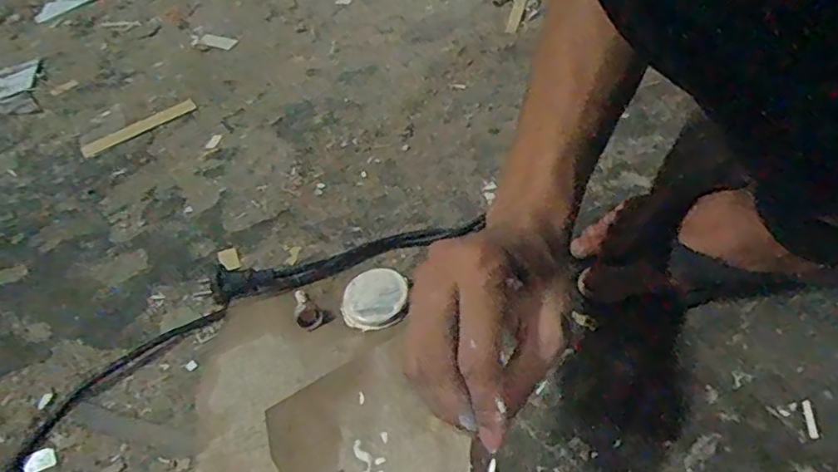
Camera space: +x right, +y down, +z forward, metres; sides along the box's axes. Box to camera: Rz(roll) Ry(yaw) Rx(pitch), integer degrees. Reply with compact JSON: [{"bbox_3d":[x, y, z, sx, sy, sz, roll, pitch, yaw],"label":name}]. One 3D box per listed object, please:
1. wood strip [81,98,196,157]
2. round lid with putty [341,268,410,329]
[{"bbox_3d":[-0.332,-0.131,0.694,0.136,0.004,0.026,-32,52,-20],"label":"wood strip"},{"bbox_3d":[-0.038,0.052,0.492,0.054,0.008,0.057,-4,48,4],"label":"round lid with putty"}]

